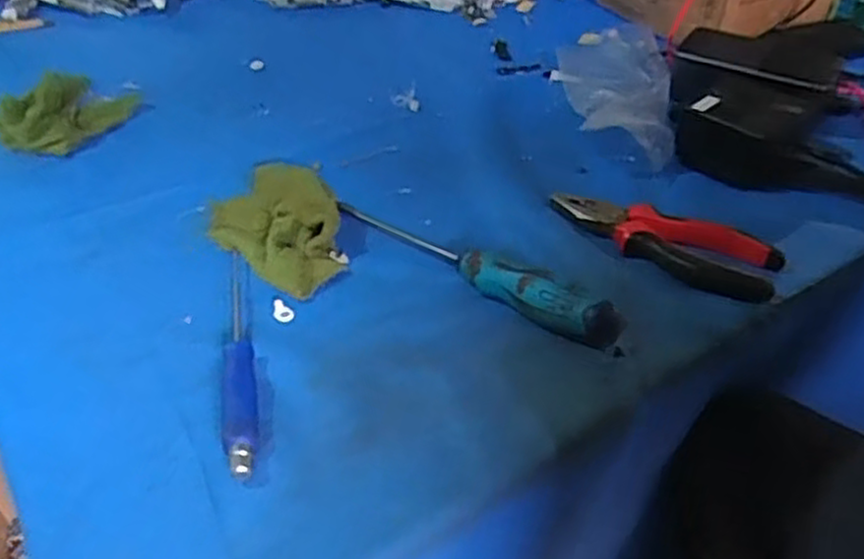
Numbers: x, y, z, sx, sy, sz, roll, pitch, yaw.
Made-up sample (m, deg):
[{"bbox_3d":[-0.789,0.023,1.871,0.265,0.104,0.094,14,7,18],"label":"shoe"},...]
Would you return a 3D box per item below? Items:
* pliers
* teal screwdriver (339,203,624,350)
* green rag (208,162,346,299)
[{"bbox_3d":[0.154,-0.025,0.511,0.154,0.022,0.049,17,45,20],"label":"pliers"},{"bbox_3d":[0.022,-0.016,0.494,0.225,0.025,0.030,30,51,31],"label":"teal screwdriver"},{"bbox_3d":[-0.109,-0.042,0.540,0.076,0.034,0.123,-33,50,-30],"label":"green rag"}]

